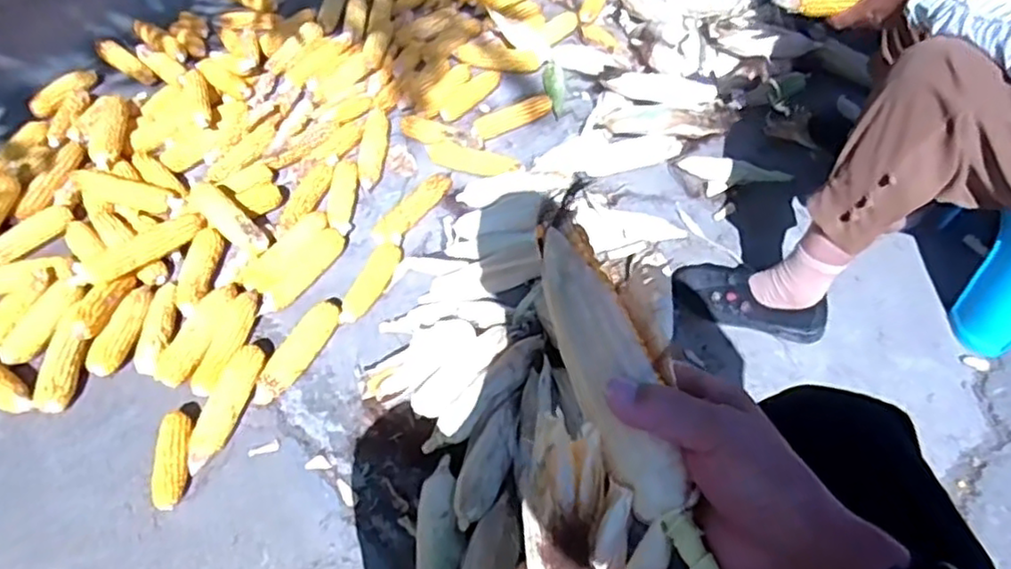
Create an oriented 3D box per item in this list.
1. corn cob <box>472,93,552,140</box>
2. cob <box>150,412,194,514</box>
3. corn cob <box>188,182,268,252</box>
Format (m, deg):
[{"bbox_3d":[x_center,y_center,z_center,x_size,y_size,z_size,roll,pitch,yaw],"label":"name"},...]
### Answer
[{"bbox_3d":[0.019,-0.368,1.477,0.200,0.040,0.050,-30,58,-23],"label":"corn cob"},{"bbox_3d":[-0.476,0.251,0.963,0.045,0.035,0.143,-7,52,-7],"label":"cob"},{"bbox_3d":[-0.508,-0.118,1.232,0.203,0.054,0.055,36,59,24],"label":"corn cob"}]

